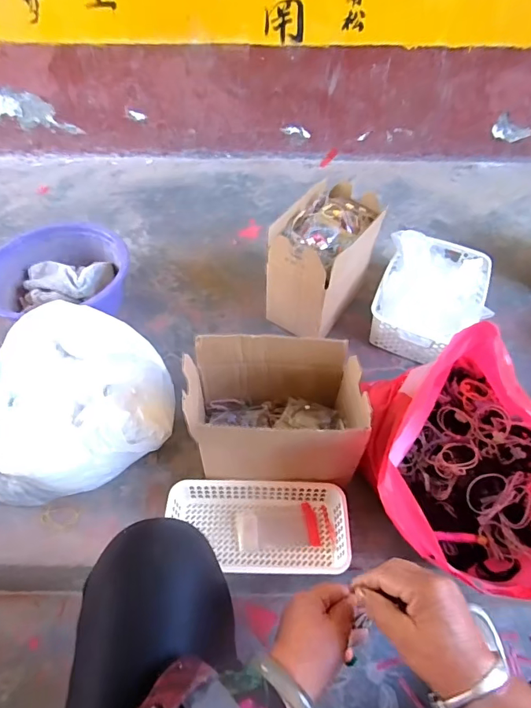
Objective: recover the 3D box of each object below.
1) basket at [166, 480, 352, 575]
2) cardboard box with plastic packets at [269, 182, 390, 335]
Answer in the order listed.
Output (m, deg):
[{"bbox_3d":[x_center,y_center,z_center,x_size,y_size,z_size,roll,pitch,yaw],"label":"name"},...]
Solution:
[{"bbox_3d":[-0.012,0.259,0.668,0.262,0.057,0.123,3,51,1],"label":"basket"},{"bbox_3d":[0.121,-0.185,0.905,0.152,0.219,0.259,26,55,19],"label":"cardboard box with plastic packets"}]

